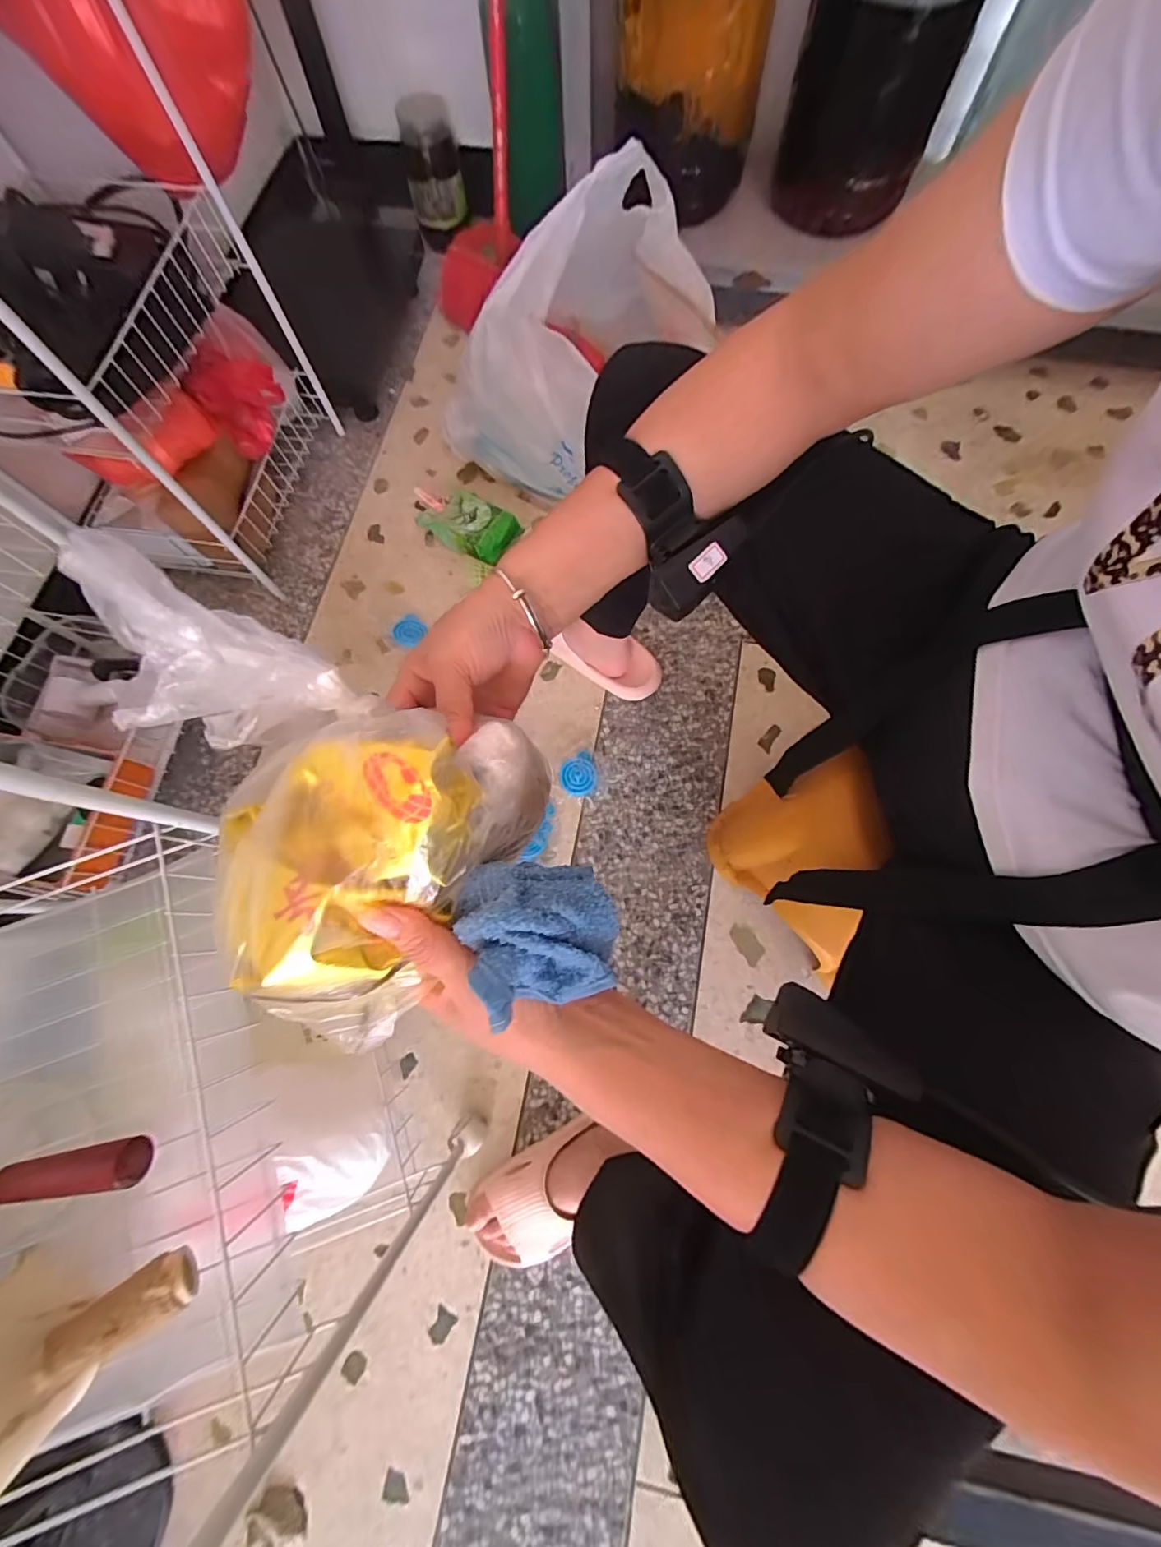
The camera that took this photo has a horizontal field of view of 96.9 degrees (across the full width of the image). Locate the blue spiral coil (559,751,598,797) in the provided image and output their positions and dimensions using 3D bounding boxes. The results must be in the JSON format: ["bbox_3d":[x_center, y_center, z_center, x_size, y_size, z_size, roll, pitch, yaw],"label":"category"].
[{"bbox_3d":[-0.003,0.003,0.754,0.055,0.014,0.059,-1,73,2],"label":"blue spiral coil"}]

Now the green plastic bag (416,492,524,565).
[{"bbox_3d":[-0.187,-0.413,0.859,0.167,0.076,0.091,37,78,11],"label":"green plastic bag"}]

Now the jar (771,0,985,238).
[{"bbox_3d":[0.438,-1.082,0.754,0.214,0.364,0.192,7,74,3],"label":"jar"}]

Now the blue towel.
[{"bbox_3d":[-0.020,0.072,0.245,0.070,0.037,0.070,-21,73,-4],"label":"blue towel"}]

